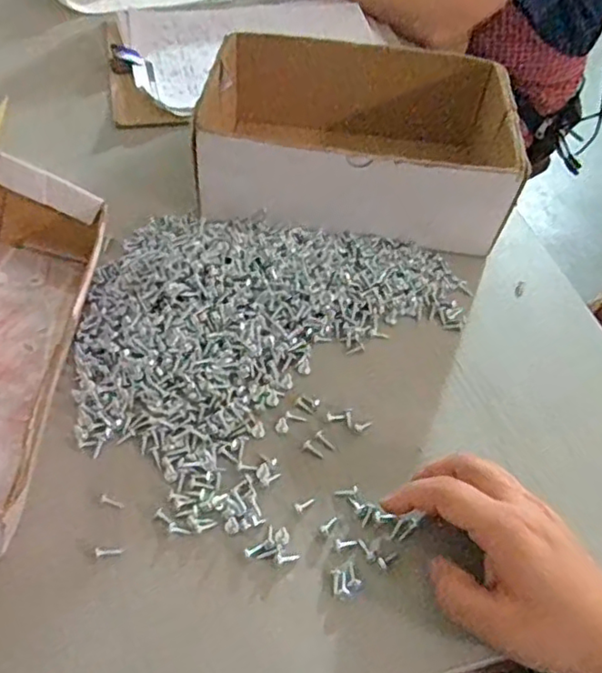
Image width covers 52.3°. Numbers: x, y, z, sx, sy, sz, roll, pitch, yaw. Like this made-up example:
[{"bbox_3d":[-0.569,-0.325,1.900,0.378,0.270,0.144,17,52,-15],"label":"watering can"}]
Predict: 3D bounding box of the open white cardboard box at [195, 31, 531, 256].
[{"bbox_3d":[0.050,-0.181,0.540,0.249,0.086,0.169,9,51,1],"label":"open white cardboard box"}]

